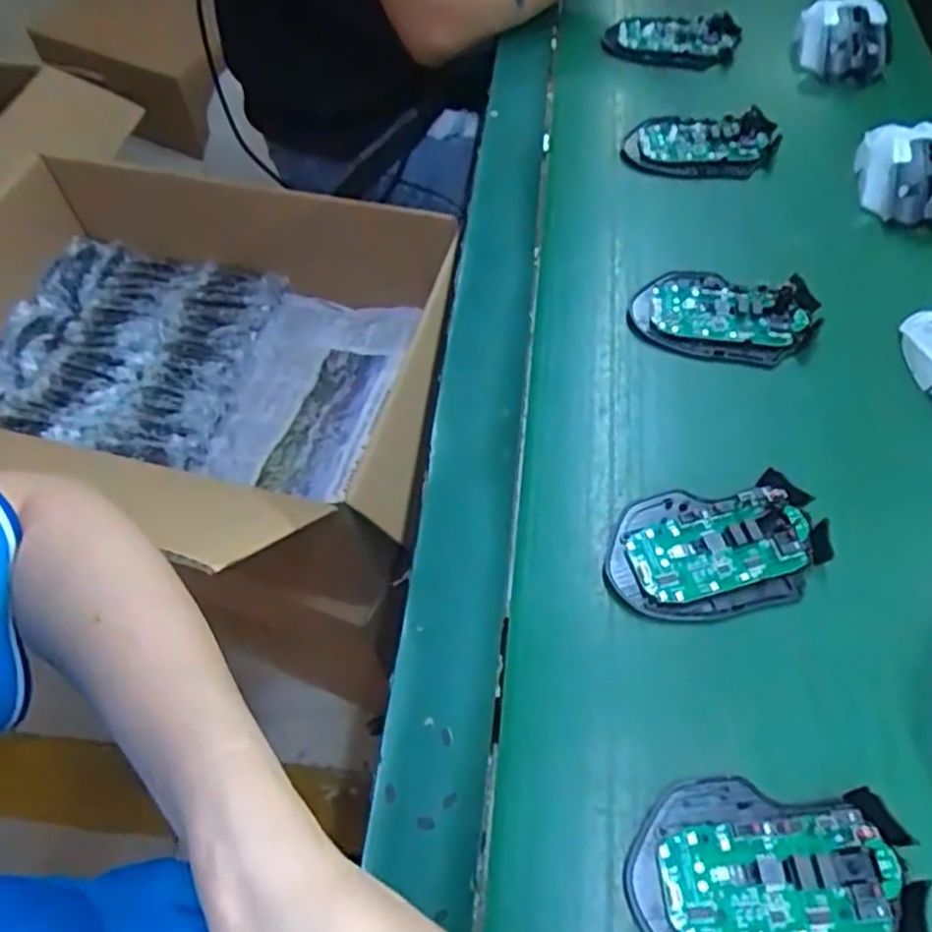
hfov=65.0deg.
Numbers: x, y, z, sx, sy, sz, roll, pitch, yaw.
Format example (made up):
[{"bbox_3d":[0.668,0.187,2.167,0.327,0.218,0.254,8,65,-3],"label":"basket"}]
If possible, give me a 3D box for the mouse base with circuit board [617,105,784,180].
[{"bbox_3d":[0.185,-0.253,0.572,0.114,0.019,0.060,4,59,4],"label":"mouse base with circuit board"}]

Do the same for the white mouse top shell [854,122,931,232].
[{"bbox_3d":[0.329,-0.212,0.534,0.067,0.033,0.092,7,59,5],"label":"white mouse top shell"}]

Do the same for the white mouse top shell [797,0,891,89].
[{"bbox_3d":[0.326,-0.366,0.629,0.070,0.035,0.086,14,60,10],"label":"white mouse top shell"}]

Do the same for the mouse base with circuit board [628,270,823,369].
[{"bbox_3d":[0.168,-0.099,0.476,0.114,0.018,0.068,14,60,10],"label":"mouse base with circuit board"}]

